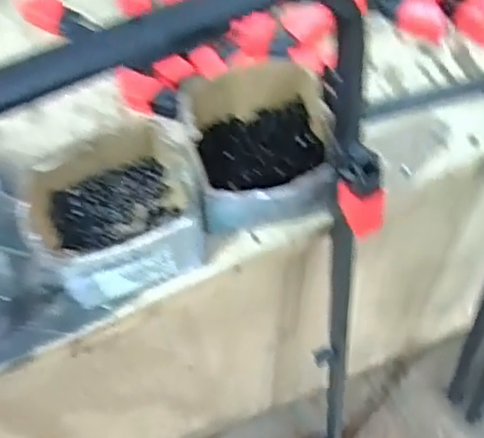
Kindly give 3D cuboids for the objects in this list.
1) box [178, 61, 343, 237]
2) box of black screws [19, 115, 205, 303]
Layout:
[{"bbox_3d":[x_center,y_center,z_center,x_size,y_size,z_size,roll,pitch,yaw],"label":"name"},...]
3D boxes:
[{"bbox_3d":[0.014,-0.081,0.718,0.145,0.078,0.177,-14,61,-5],"label":"box"},{"bbox_3d":[-0.122,-0.007,0.688,0.172,0.084,0.145,-21,62,-8],"label":"box of black screws"}]

